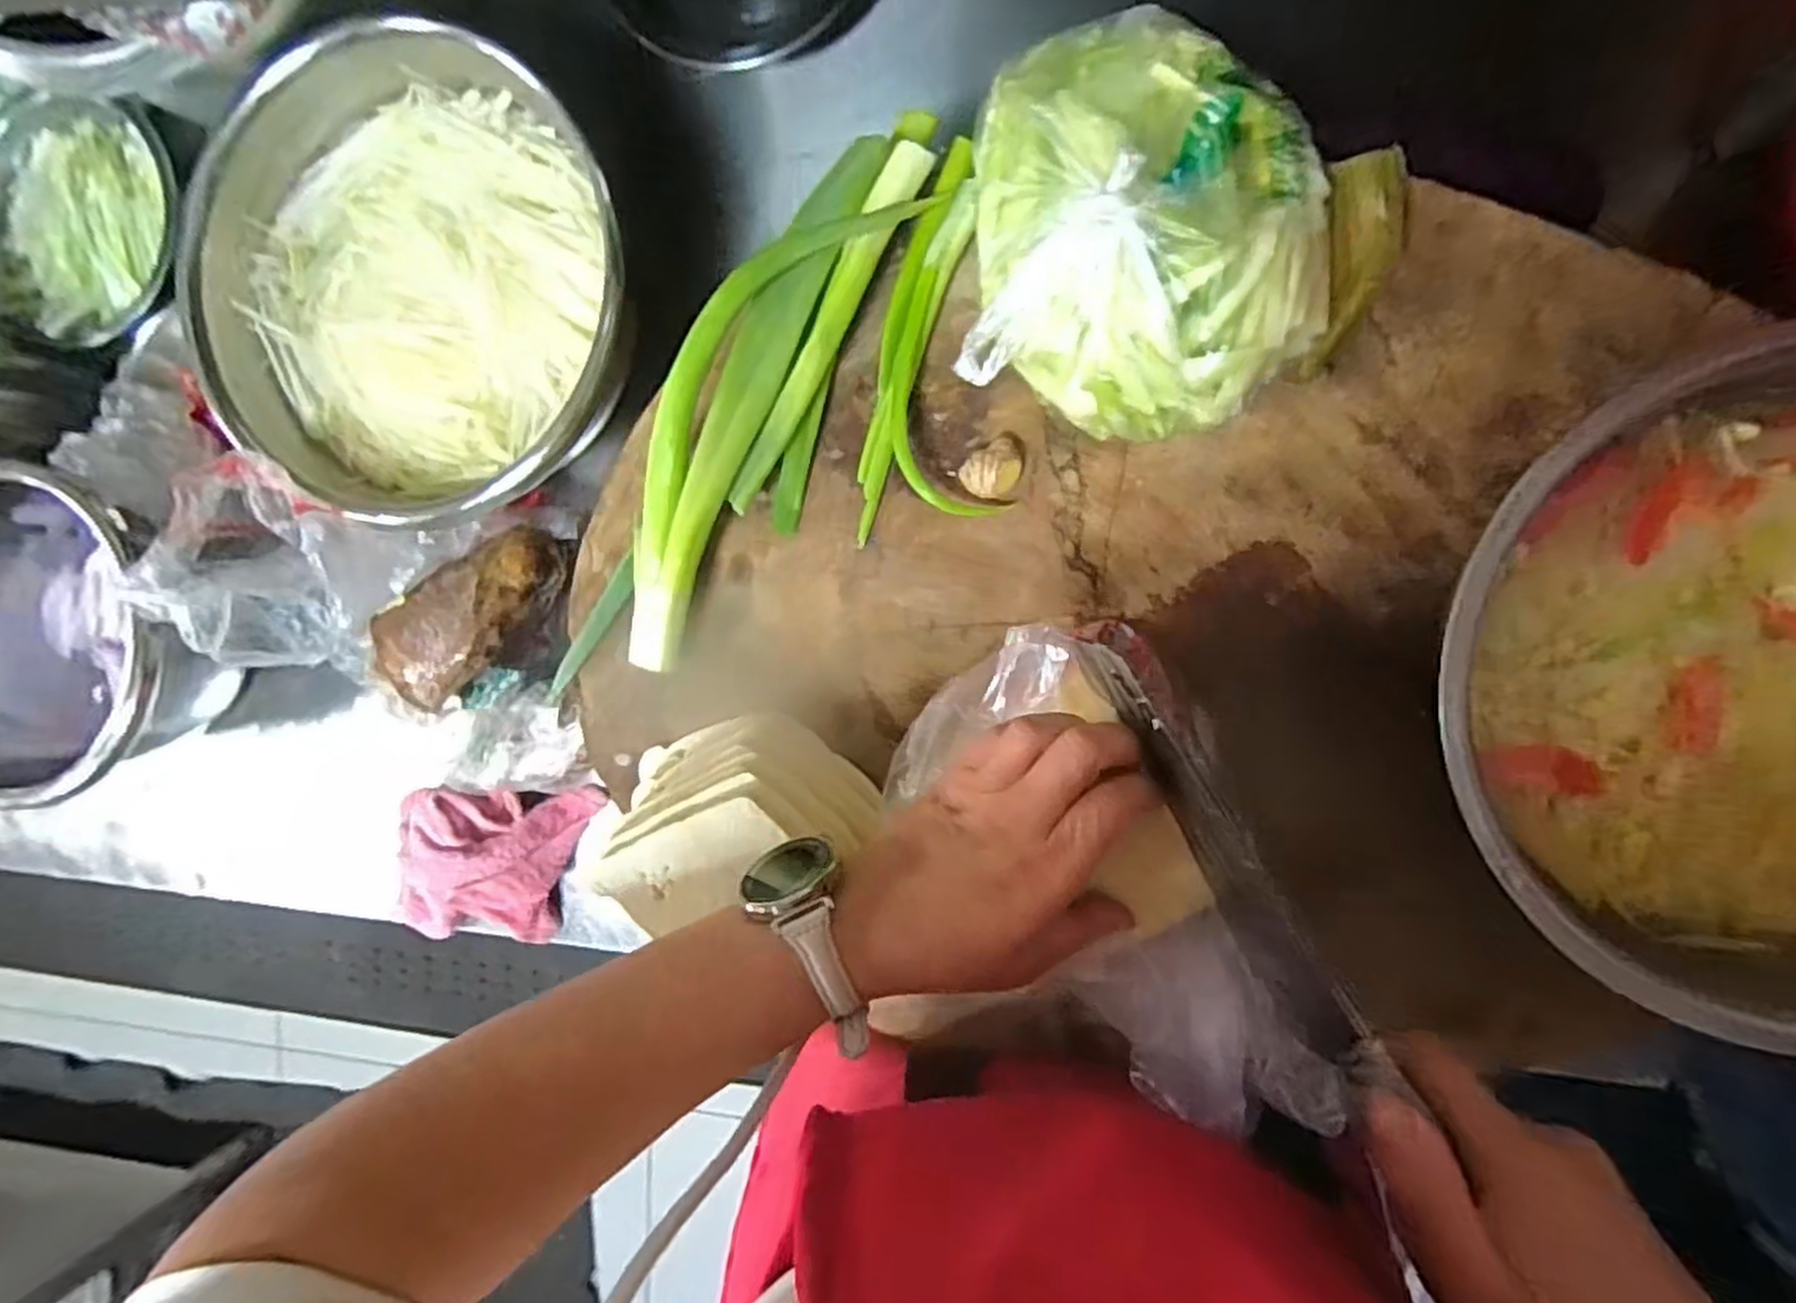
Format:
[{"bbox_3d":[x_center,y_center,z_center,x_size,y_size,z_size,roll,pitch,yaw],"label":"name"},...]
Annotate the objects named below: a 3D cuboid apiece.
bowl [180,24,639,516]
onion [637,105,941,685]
[{"bbox_3d":[-0.279,-0.210,0.456,0.255,0.077,0.261,1,94,9],"label":"bowl"},{"bbox_3d":[-0.069,-0.117,0.370,0.067,0.042,0.272,27,97,7],"label":"onion"}]

